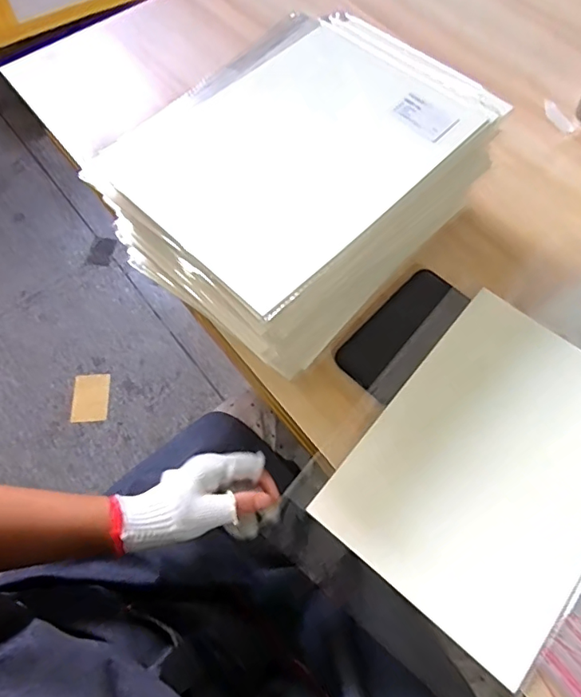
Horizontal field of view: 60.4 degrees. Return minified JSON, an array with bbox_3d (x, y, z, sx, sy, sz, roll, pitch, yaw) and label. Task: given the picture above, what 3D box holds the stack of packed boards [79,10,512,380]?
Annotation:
[{"bbox_3d":[0.013,-0.168,0.504,0.259,0.130,0.321,39,72,16],"label":"stack of packed boards"}]

